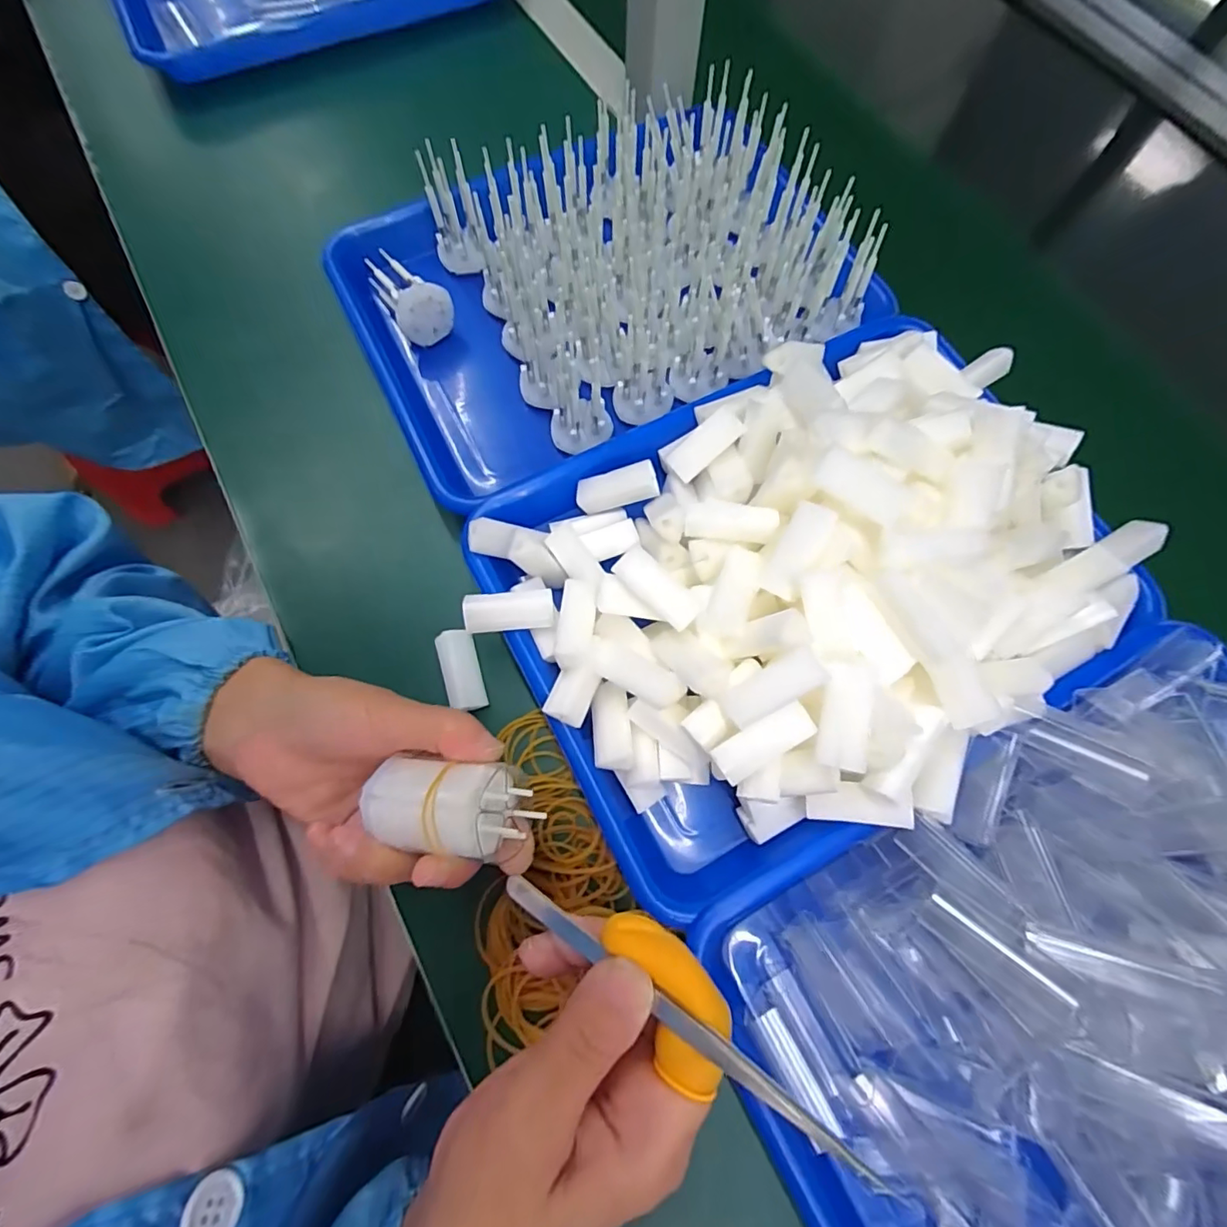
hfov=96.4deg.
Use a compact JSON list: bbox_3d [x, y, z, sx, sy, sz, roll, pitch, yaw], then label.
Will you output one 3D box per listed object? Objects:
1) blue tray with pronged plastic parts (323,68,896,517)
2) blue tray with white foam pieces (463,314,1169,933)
[{"bbox_3d":[-0.005,-0.217,0.364,0.323,0.071,0.237,-23,74,-9],"label":"blue tray with pronged plastic parts"},{"bbox_3d":[0.103,-0.026,0.279,0.320,0.083,0.241,-27,75,-10],"label":"blue tray with white foam pieces"}]

